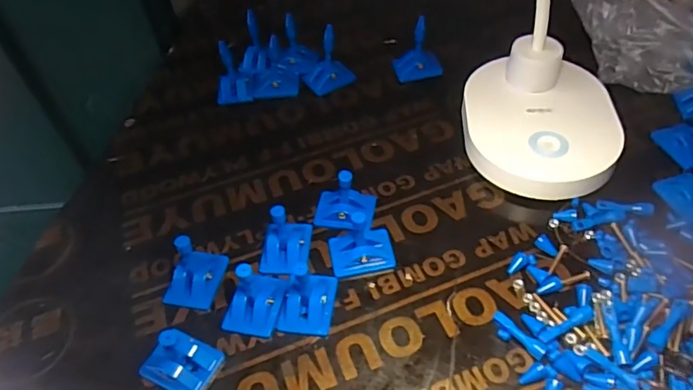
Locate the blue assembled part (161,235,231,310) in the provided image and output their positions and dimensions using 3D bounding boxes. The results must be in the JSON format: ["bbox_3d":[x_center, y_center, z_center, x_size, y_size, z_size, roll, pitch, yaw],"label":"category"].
[{"bbox_3d":[-0.107,0.049,0.361,0.032,0.044,0.043,10,50,14],"label":"blue assembled part"}]

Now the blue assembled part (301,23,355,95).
[{"bbox_3d":[-0.020,-0.132,0.507,0.046,0.055,0.031,-32,53,-21],"label":"blue assembled part"}]

